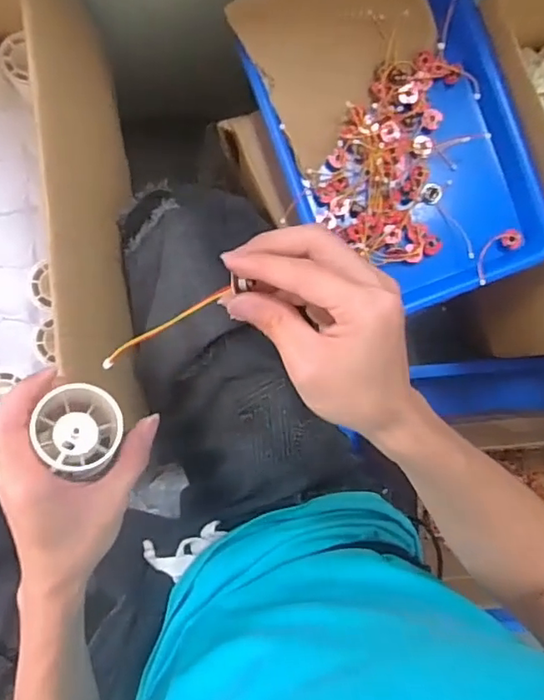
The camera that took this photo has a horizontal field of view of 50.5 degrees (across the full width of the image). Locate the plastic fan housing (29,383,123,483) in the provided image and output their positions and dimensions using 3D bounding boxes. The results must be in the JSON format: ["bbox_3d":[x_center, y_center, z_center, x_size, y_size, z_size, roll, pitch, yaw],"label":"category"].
[{"bbox_3d":[-0.123,0.054,0.363,0.059,0.050,0.059,3,83,-26],"label":"plastic fan housing"}]

